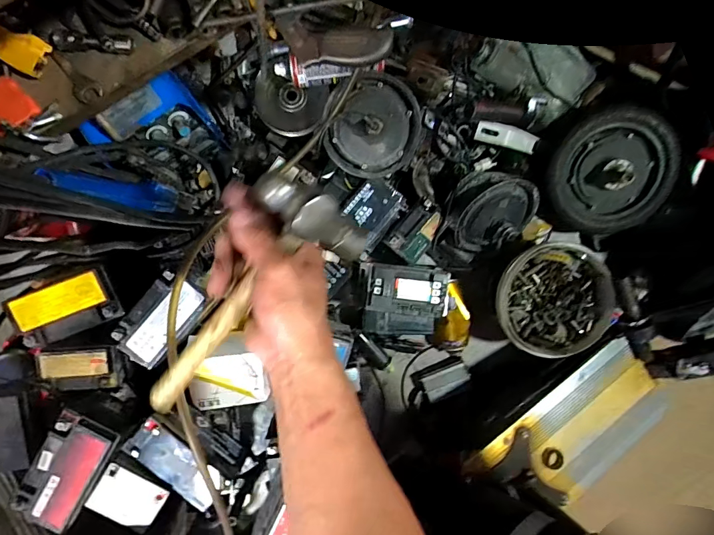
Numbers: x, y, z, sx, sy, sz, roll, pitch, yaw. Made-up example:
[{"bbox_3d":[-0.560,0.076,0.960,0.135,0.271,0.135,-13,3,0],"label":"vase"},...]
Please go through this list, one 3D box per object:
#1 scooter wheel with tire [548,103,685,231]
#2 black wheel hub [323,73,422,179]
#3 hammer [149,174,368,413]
[{"bbox_3d":[0.480,-0.169,0.764,0.235,0.070,0.229,35,114,-5],"label":"scooter wheel with tire"},{"bbox_3d":[0.028,-0.239,0.713,0.168,0.080,0.169,0,111,-3],"label":"black wheel hub"},{"bbox_3d":[-0.094,0.036,0.360,0.099,0.052,0.234,36,101,-6],"label":"hammer"}]

